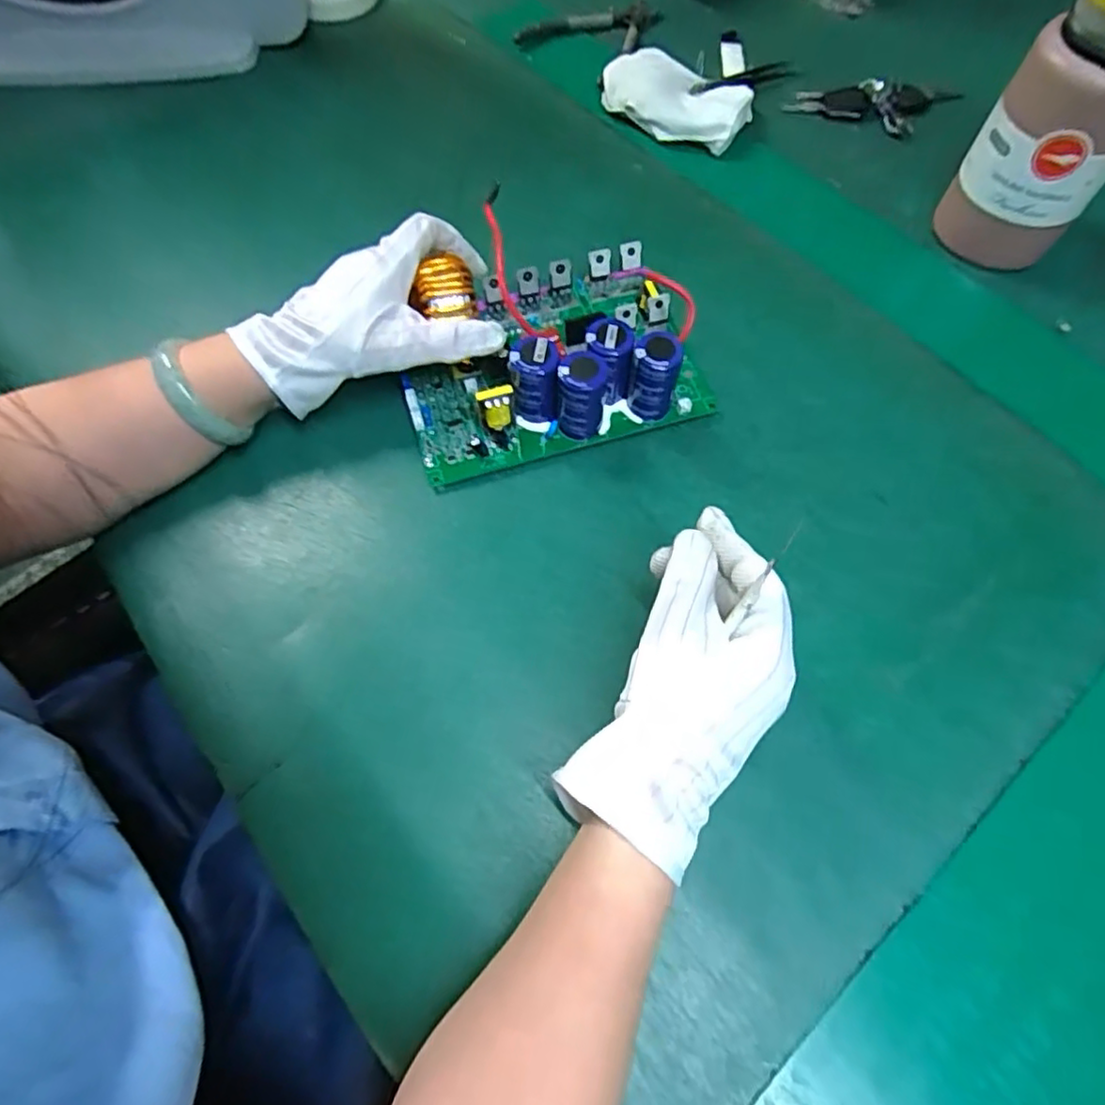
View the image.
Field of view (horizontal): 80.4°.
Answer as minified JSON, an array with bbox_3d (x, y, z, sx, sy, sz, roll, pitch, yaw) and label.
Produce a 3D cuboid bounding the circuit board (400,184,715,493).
[{"bbox_3d":[-0.005,-0.136,0.420,0.188,0.069,0.133,-17,66,-9],"label":"circuit board"}]

